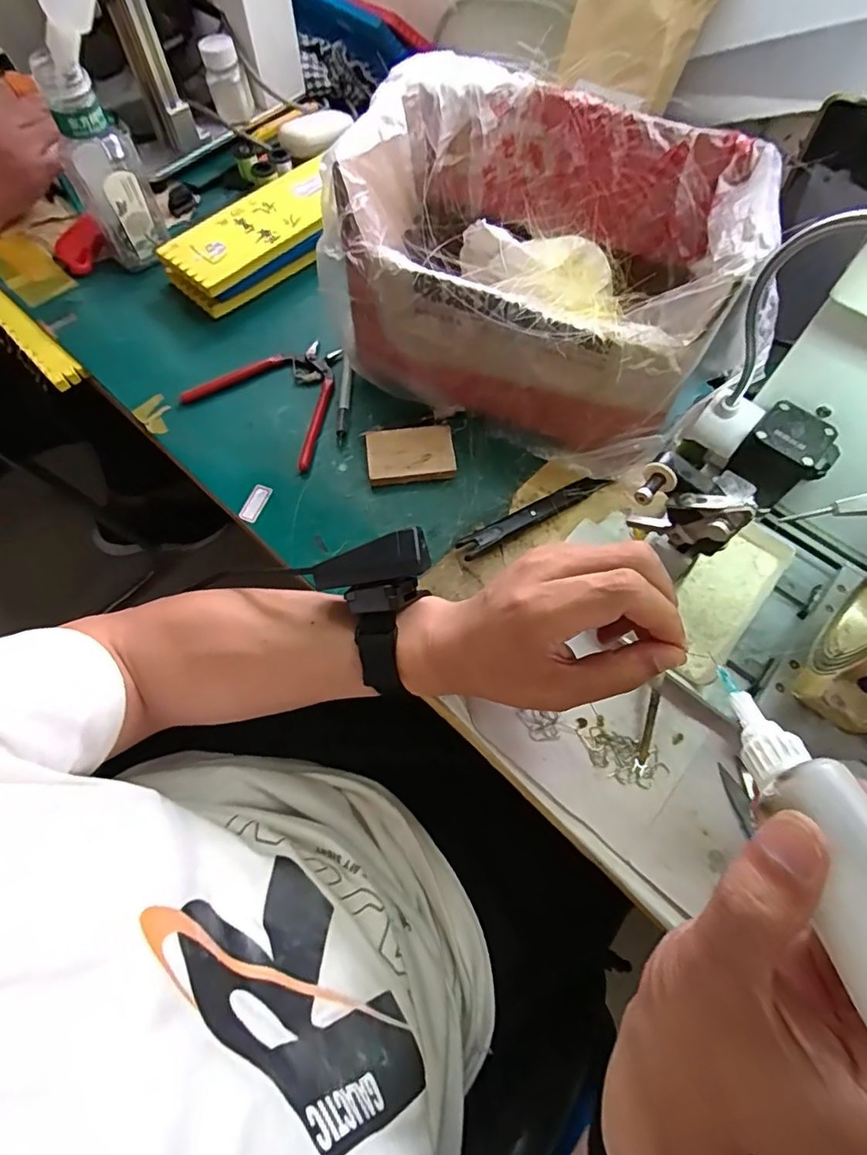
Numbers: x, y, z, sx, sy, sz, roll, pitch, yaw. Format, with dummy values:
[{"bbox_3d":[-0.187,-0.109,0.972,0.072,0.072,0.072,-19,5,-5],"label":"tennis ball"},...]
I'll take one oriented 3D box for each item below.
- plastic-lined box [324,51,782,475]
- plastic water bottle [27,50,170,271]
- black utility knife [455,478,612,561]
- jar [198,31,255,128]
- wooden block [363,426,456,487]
[{"bbox_3d":[0.083,-0.235,0.437,0.287,0.168,0.204,26,68,11],"label":"plastic-lined box"},{"bbox_3d":[-0.305,-0.379,0.505,0.062,0.151,0.073,-28,69,-12],"label":"plastic water bottle"},{"bbox_3d":[0.081,-0.050,0.438,0.133,0.013,0.019,-28,69,-12],"label":"black utility knife"},{"bbox_3d":[-0.231,-0.558,0.615,0.044,0.073,0.041,-15,67,-7],"label":"jar"},{"bbox_3d":[-0.020,-0.103,0.458,0.071,0.015,0.050,-8,66,-4],"label":"wooden block"}]

